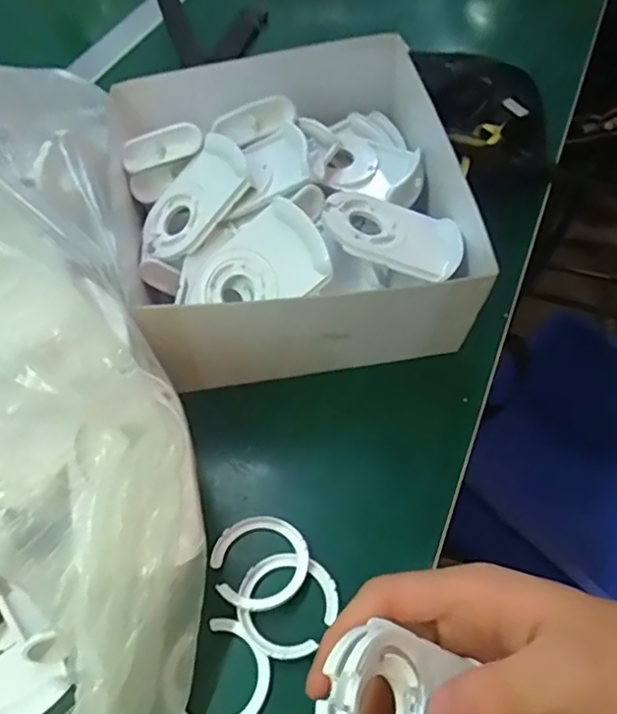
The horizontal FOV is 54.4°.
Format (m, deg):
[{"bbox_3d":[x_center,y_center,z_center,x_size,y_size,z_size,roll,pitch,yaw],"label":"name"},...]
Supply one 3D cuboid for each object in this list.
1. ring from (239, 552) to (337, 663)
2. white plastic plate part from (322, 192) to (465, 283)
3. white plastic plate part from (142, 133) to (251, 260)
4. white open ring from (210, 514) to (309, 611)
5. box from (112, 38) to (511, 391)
[{"bbox_3d":[-0.012,0.125,0.307,0.049,0.006,0.050,23,60,16],"label":"ring"},{"bbox_3d":[0.050,-0.073,0.354,0.084,0.006,0.052,17,49,-3],"label":"white plastic plate part"},{"bbox_3d":[-0.073,-0.099,0.378,0.083,0.008,0.055,-45,56,10],"label":"white plastic plate part"},{"bbox_3d":[-0.026,0.108,0.319,0.050,0.008,0.050,-1,56,1],"label":"white open ring"},{"bbox_3d":[-0.018,-0.096,0.393,0.207,0.097,0.224,-11,57,-6],"label":"box"}]

